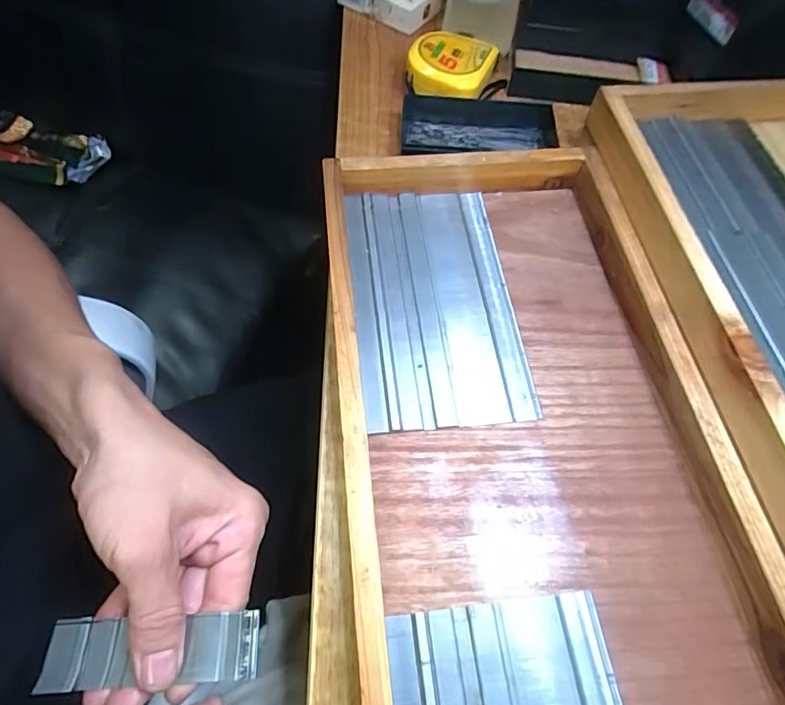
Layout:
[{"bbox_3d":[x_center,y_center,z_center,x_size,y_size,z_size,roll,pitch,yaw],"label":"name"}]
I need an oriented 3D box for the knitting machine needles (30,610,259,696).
[{"bbox_3d":[-0.116,0.142,0.230,0.101,0.008,0.029,-4,62,1],"label":"knitting machine needles"}]

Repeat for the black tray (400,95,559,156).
[{"bbox_3d":[0.071,-0.185,0.395,0.126,0.031,0.030,-2,62,-4],"label":"black tray"}]

